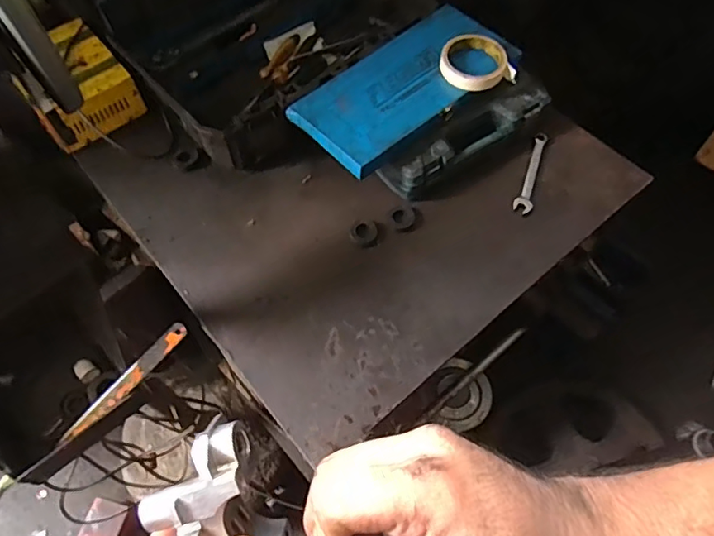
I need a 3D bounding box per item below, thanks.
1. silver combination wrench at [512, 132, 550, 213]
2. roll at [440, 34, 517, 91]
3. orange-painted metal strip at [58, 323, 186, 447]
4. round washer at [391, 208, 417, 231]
[{"bbox_3d":[0.254,-0.139,0.761,0.025,0.009,0.149,19,63,10],"label":"silver combination wrench"},{"bbox_3d":[0.167,-0.289,0.740,0.097,0.024,0.097,0,61,0],"label":"roll"},{"bbox_3d":[-0.170,0.084,0.388,0.120,0.010,0.015,-44,68,2],"label":"orange-painted metal strip"},{"bbox_3d":[0.065,-0.068,0.721,0.033,0.014,0.028,-22,63,-12],"label":"round washer"}]

